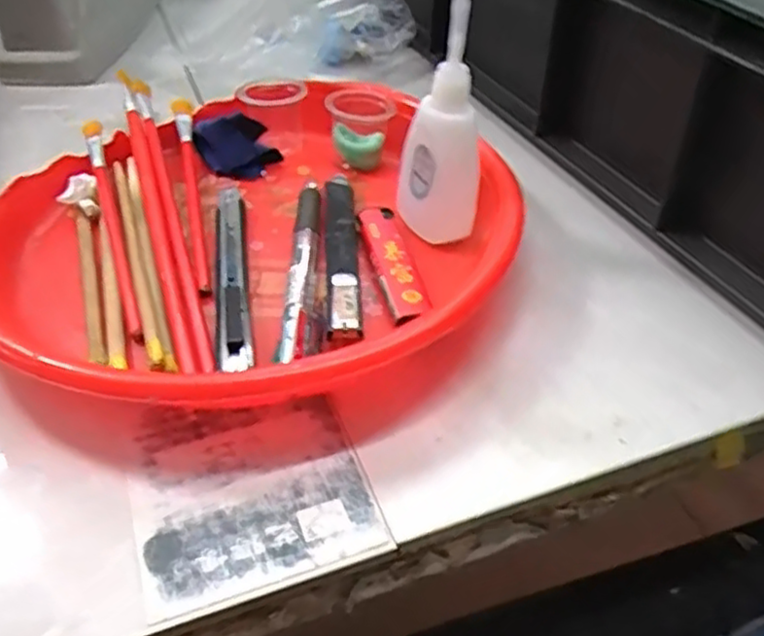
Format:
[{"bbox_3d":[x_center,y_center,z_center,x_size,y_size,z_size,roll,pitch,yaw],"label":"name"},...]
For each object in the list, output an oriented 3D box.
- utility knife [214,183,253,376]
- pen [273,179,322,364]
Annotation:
[{"bbox_3d":[-0.069,-0.025,0.337,0.014,0.008,0.135,-6,43,-7],"label":"utility knife"},{"bbox_3d":[-0.037,-0.025,0.332,0.011,0.011,0.115,1,42,1],"label":"pen"}]

